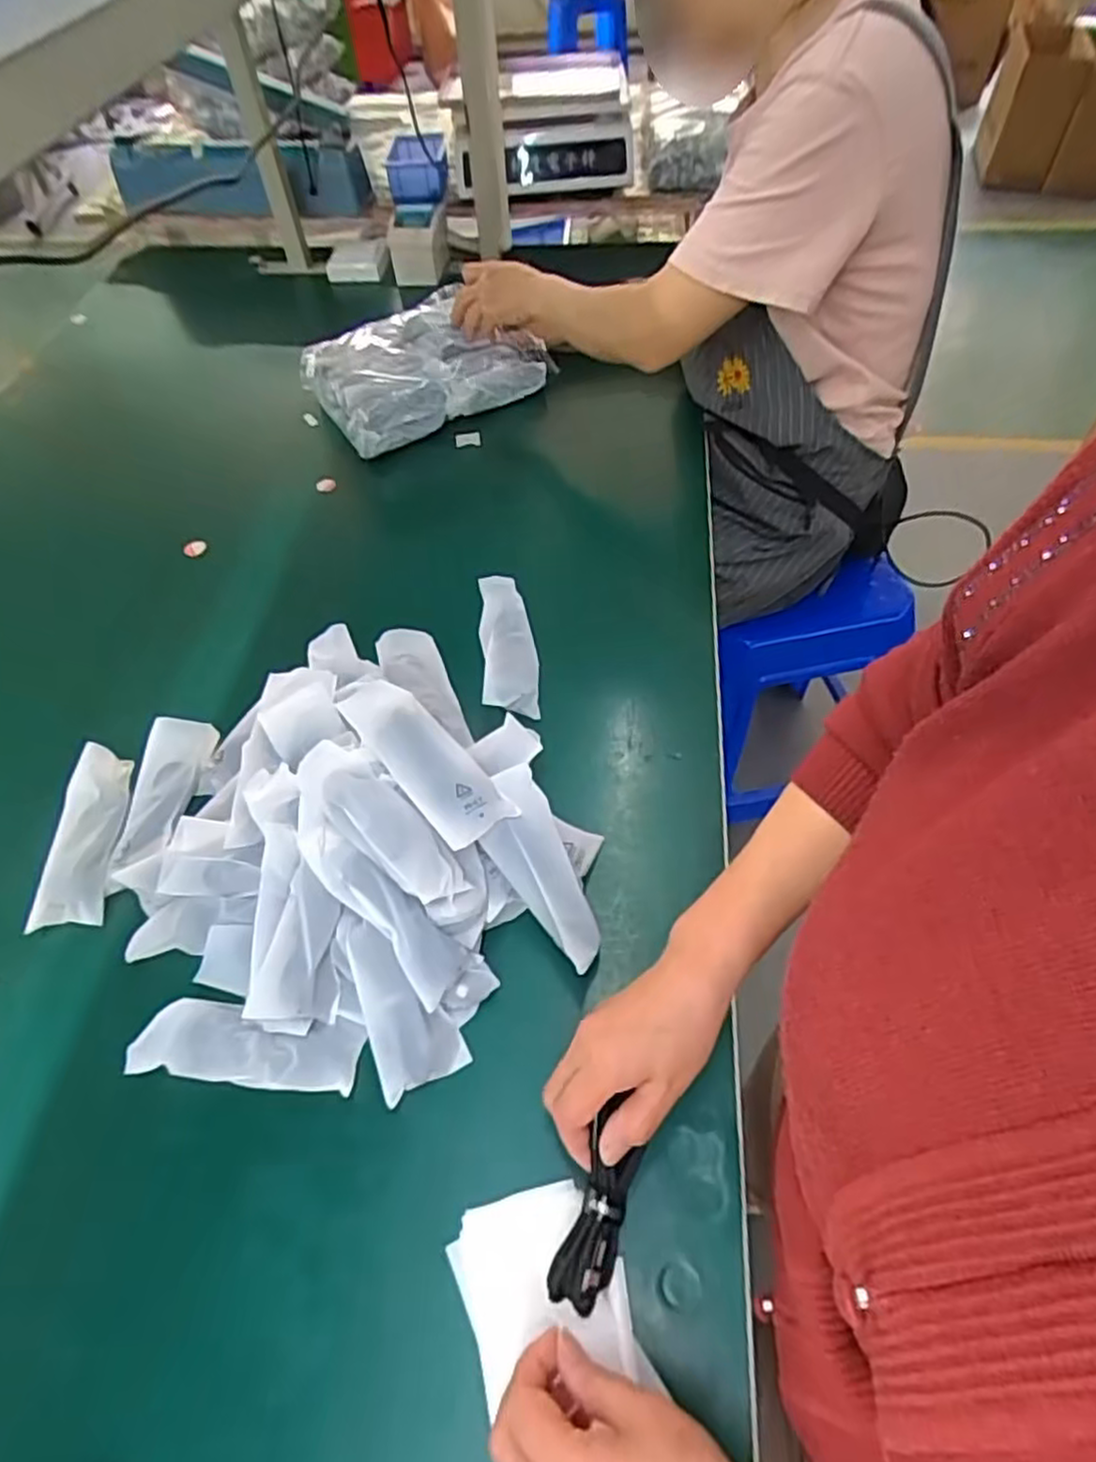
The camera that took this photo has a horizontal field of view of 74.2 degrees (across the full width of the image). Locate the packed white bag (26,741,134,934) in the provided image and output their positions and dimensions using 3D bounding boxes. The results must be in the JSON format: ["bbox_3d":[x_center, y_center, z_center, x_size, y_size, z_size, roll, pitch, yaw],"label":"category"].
[{"bbox_3d":[-0.378,0.084,0.597,0.049,0.035,0.147,-2,67,4],"label":"packed white bag"}]

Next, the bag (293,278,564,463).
[{"bbox_3d":[-0.151,-0.484,0.951,0.305,0.075,0.185,-27,58,-16],"label":"bag"}]

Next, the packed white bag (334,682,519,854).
[{"bbox_3d":[-0.097,0.015,0.545,0.057,0.030,0.166,-35,60,-20],"label":"packed white bag"}]

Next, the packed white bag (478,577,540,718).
[{"bbox_3d":[-0.038,-0.084,0.690,0.053,0.036,0.147,-6,55,-1],"label":"packed white bag"}]

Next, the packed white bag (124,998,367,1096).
[{"bbox_3d":[-0.203,0.213,0.496,0.147,0.015,0.051,5,54,1],"label":"packed white bag"}]

